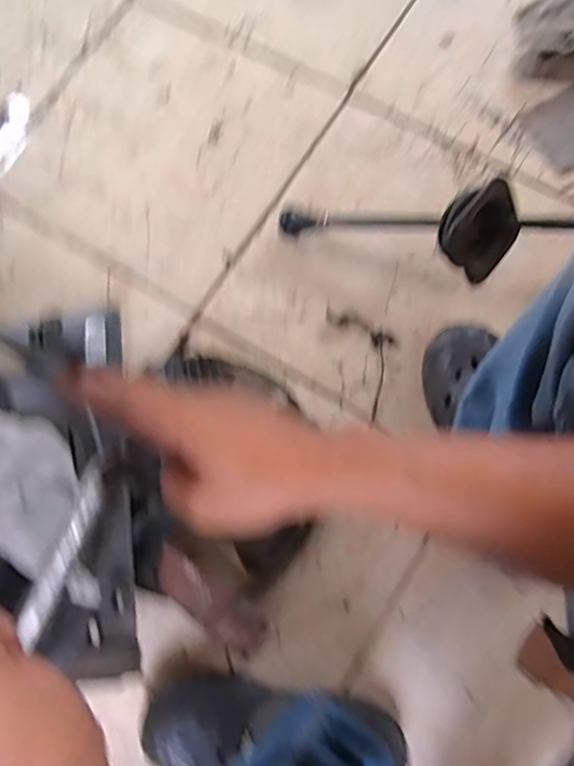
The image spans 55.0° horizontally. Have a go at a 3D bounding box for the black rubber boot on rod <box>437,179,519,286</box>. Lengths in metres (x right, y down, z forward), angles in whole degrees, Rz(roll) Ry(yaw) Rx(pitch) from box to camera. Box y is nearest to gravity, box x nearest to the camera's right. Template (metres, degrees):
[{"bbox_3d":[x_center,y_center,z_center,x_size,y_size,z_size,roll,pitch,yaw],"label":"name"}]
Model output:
[{"bbox_3d":[0.228,-0.184,0.646,0.085,0.066,0.097,38,81,8],"label":"black rubber boot on rod"}]

